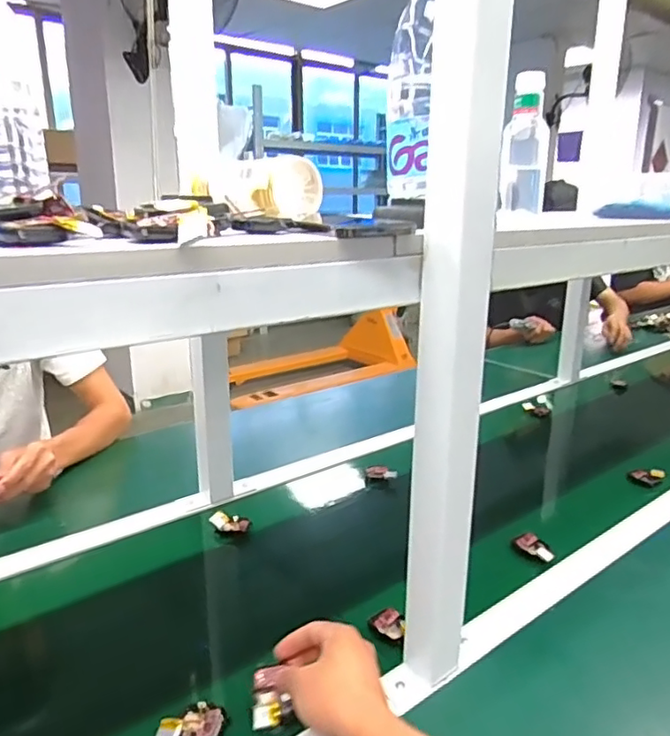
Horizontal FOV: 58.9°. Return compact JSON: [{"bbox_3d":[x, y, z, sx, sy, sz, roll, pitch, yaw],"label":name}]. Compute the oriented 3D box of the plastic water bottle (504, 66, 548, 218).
[{"bbox_3d":[0.297,-0.344,0.920,0.063,0.197,0.061,7,18,20],"label":"plastic water bottle"}]

